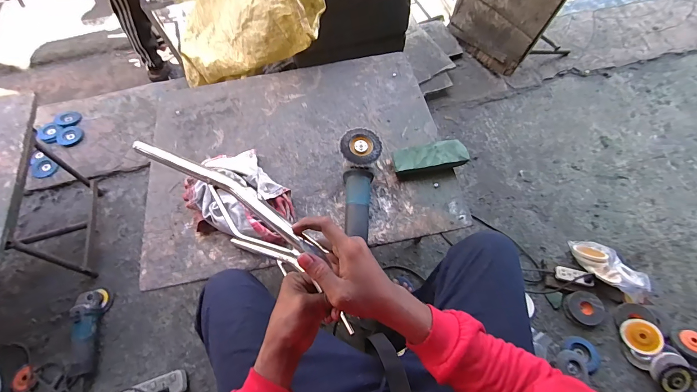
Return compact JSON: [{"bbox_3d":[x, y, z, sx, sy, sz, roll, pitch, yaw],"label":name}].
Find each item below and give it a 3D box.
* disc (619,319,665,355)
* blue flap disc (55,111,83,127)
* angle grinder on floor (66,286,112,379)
[{"bbox_3d":[0.879,0.420,0.947,0.104,0.015,0.093,-26,59,9],"label":"disc"},{"bbox_3d":[-1.283,-0.357,1.448,0.118,0.020,0.093,28,69,15],"label":"blue flap disc"},{"bbox_3d":[-0.836,0.428,1.006,0.079,0.085,0.261,-11,64,-3],"label":"angle grinder on floor"}]

